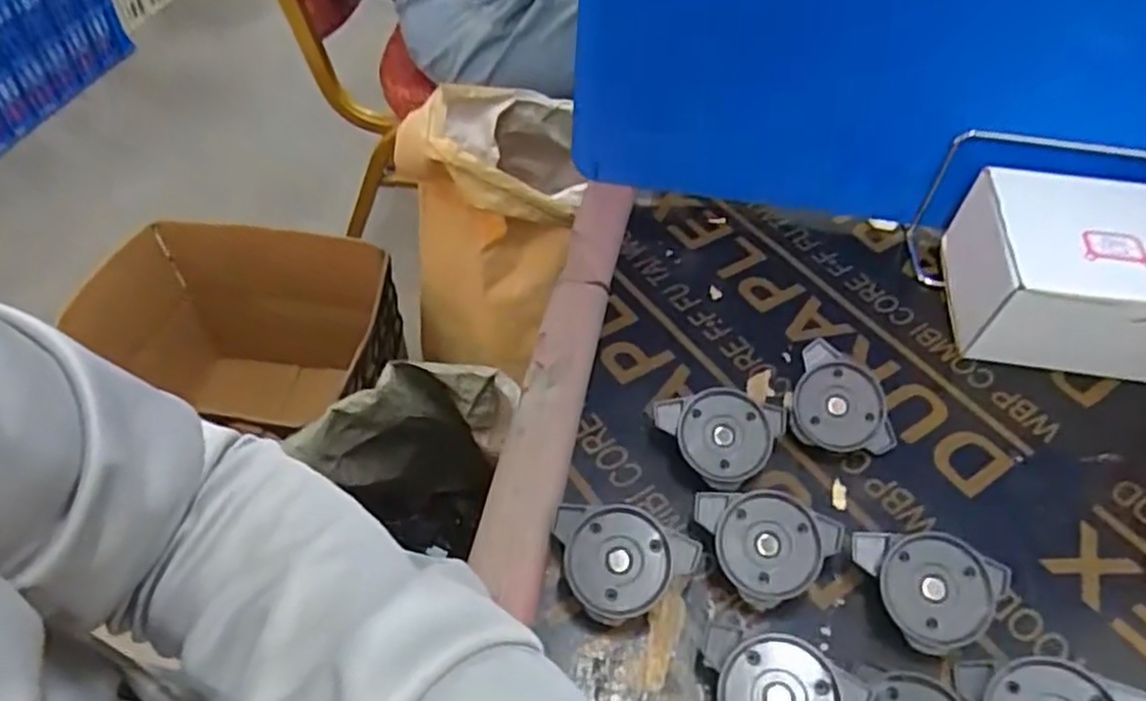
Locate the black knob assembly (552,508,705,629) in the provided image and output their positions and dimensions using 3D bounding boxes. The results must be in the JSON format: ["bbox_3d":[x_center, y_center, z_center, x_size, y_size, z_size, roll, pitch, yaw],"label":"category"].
[{"bbox_3d":[0.017,0.083,0.299,0.053,0.015,0.046,37,77,13],"label":"black knob assembly"}]

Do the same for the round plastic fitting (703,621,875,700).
[{"bbox_3d":[0.078,0.127,0.266,0.056,0.015,0.045,2,68,9],"label":"round plastic fitting"}]

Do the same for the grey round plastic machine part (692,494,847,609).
[{"bbox_3d":[0.081,0.084,0.304,0.059,0.026,0.041,8,48,3],"label":"grey round plastic machine part"}]

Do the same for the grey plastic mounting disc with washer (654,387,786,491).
[{"bbox_3d":[0.066,0.039,0.342,0.056,0.017,0.046,21,78,11],"label":"grey plastic mounting disc with washer"}]

